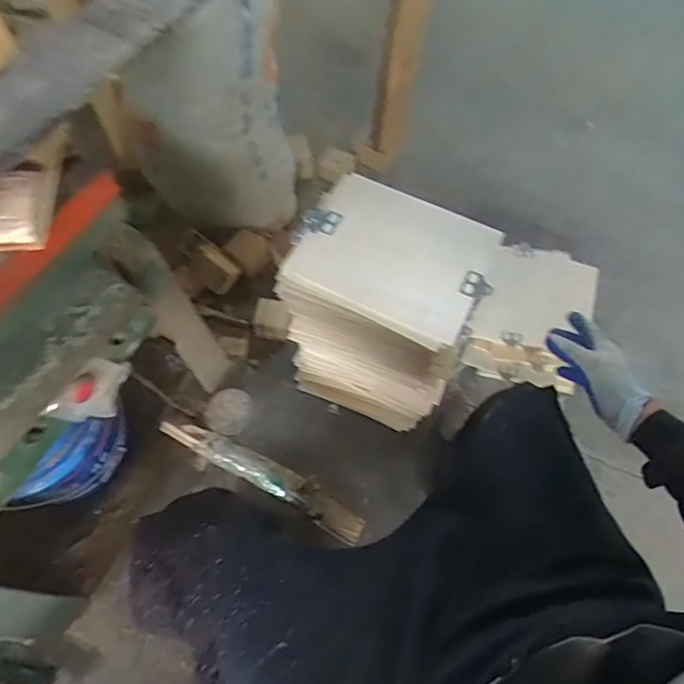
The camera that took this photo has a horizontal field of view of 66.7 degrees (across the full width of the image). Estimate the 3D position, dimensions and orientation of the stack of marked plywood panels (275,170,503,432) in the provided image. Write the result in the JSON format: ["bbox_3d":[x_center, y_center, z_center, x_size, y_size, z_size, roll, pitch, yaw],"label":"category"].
[{"bbox_3d":[0.082,-0.049,1.128,0.360,0.525,0.260,24,66,8],"label":"stack of marked plywood panels"}]

